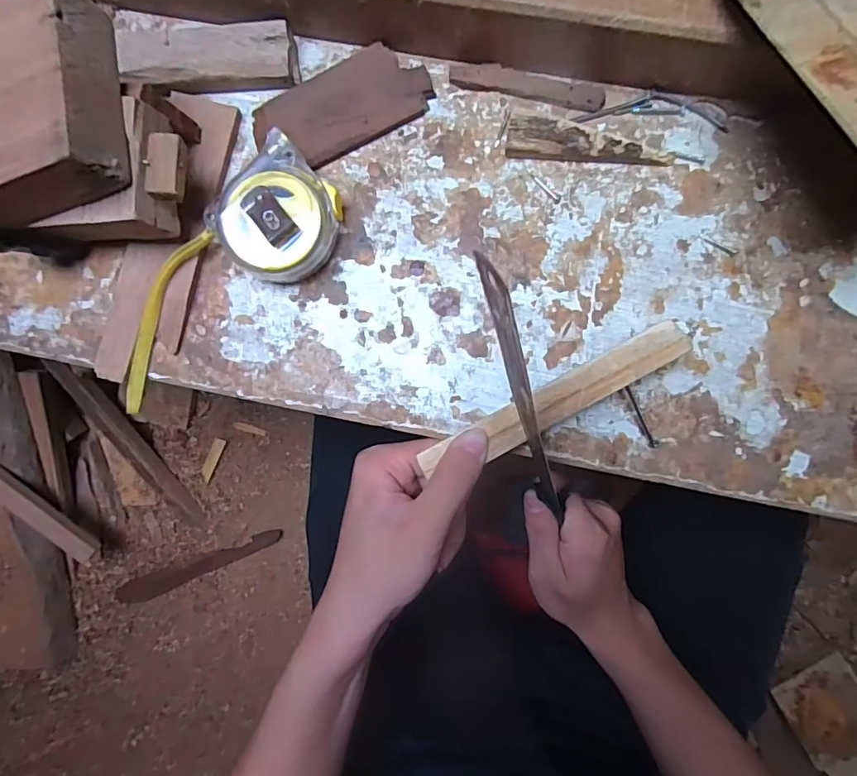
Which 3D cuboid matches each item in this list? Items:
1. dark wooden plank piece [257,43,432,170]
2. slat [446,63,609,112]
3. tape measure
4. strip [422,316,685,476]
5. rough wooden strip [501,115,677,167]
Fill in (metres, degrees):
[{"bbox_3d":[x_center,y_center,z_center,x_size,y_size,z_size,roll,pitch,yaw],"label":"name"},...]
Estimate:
[{"bbox_3d":[-0.054,-0.176,0.311,0.109,0.008,0.055,-29,85,0],"label":"dark wooden plank piece"},{"bbox_3d":[0.061,-0.188,0.309,0.095,0.006,0.017,14,86,3],"label":"slat"},{"bbox_3d":[-0.128,-0.062,0.293,0.176,0.034,0.063,-44,85,-1],"label":"tape measure"},{"bbox_3d":[0.069,0.008,0.274,0.158,0.007,0.022,-28,85,2],"label":"strip"},{"bbox_3d":[0.097,-0.144,0.296,0.098,0.022,0.013,6,86,3],"label":"rough wooden strip"}]

